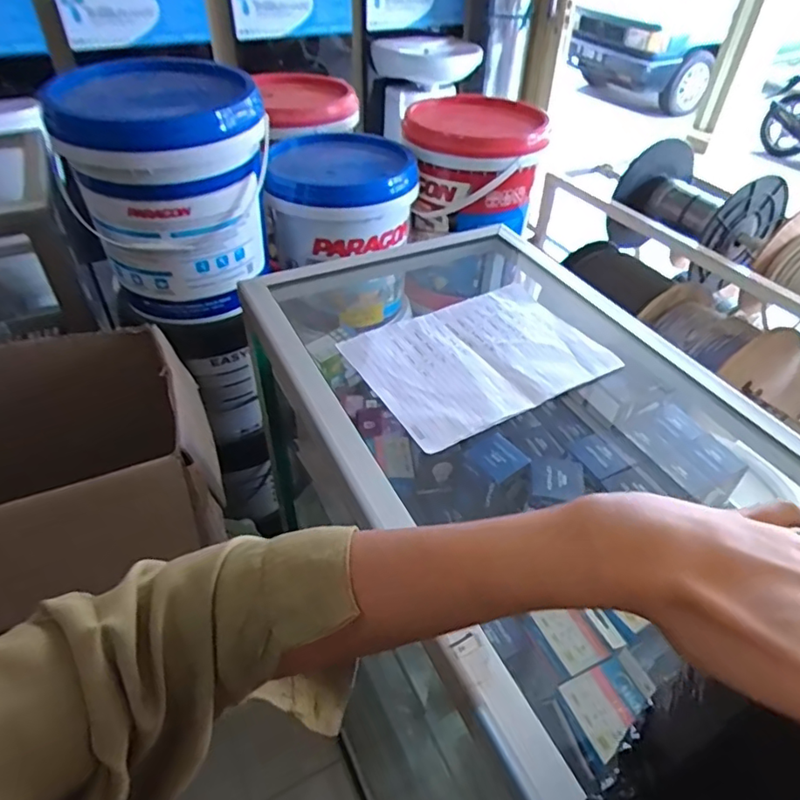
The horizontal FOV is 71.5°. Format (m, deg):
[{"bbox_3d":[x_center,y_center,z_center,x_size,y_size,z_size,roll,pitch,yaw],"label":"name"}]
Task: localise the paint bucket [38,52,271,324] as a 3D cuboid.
[{"bbox_3d":[-0.375,-0.340,0.933,0.281,0.335,0.282,-16,45,-19],"label":"paint bucket"}]

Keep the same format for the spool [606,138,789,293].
[{"bbox_3d":[0.763,-0.481,1.455,0.270,0.276,0.308,-17,45,-20],"label":"spool"}]

